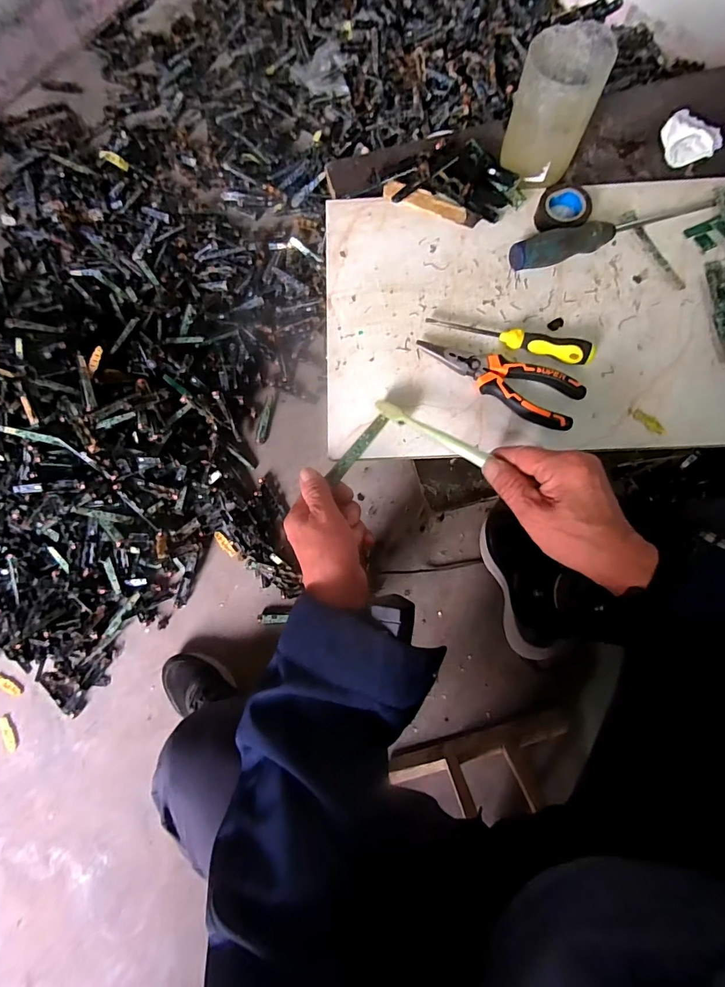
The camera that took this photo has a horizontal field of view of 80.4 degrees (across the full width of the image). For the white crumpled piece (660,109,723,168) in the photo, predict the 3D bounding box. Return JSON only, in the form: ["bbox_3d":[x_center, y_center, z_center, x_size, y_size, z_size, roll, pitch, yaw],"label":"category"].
[{"bbox_3d":[0.363,-0.394,0.478,0.060,0.026,0.058,0,76,1],"label":"white crumpled piece"}]

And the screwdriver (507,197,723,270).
[{"bbox_3d":[0.260,-0.274,0.443,0.227,0.035,0.030,-21,77,-4],"label":"screwdriver"}]

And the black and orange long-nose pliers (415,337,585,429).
[{"bbox_3d":[0.130,-0.113,0.413,0.157,0.020,0.052,27,78,7],"label":"black and orange long-nose pliers"}]

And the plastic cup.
[{"bbox_3d":[0.189,-0.381,0.432,0.077,0.105,0.078,0,76,1],"label":"plastic cup"}]

